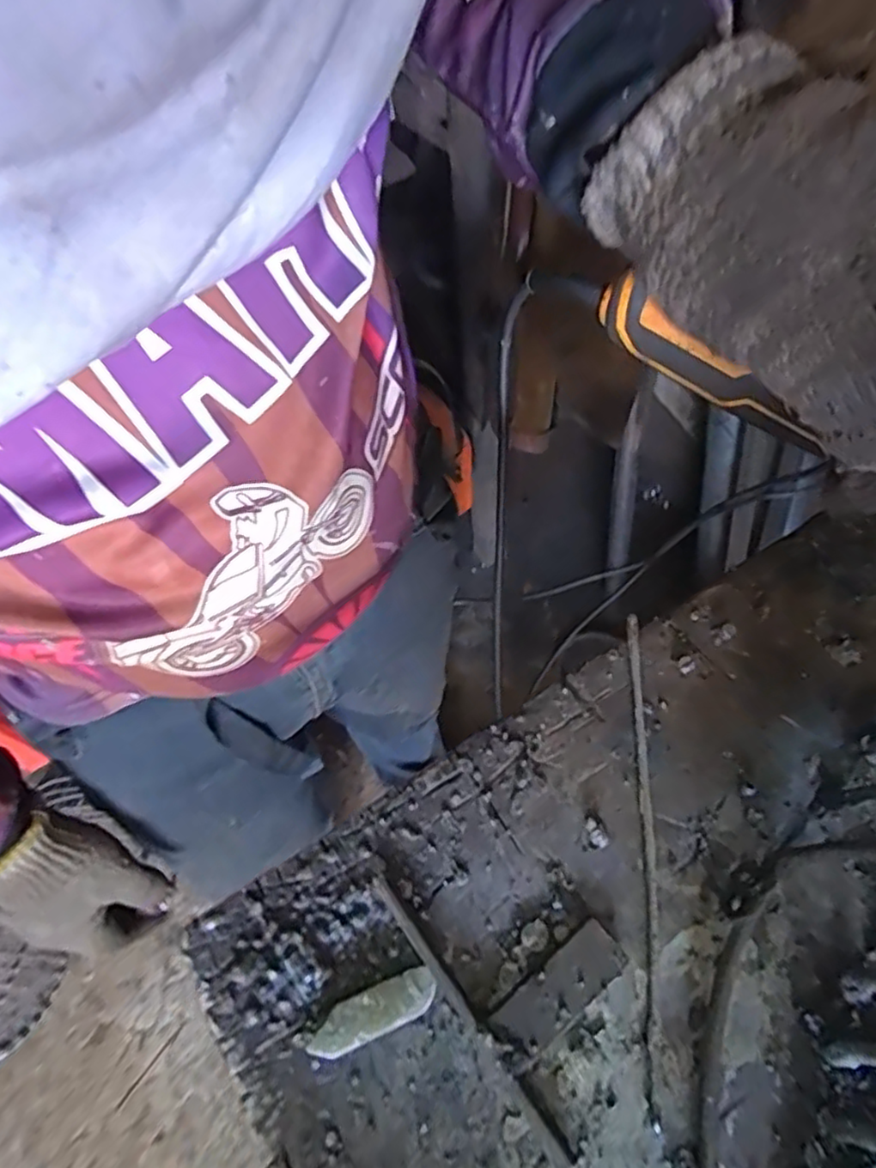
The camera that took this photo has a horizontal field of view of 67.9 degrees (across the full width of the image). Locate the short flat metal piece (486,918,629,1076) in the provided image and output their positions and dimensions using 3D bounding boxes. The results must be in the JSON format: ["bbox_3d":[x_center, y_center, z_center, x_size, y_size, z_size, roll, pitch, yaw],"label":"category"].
[{"bbox_3d":[0.035,0.120,0.191,0.045,0.006,0.015,-33,57,-19],"label":"short flat metal piece"}]

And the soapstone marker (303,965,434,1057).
[{"bbox_3d":[-0.018,0.126,0.190,0.037,0.009,0.011,-21,54,-11],"label":"soapstone marker"}]

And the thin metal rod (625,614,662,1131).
[{"bbox_3d":[0.068,0.079,0.215,0.006,0.010,0.155,3,54,7],"label":"thin metal rod"}]

